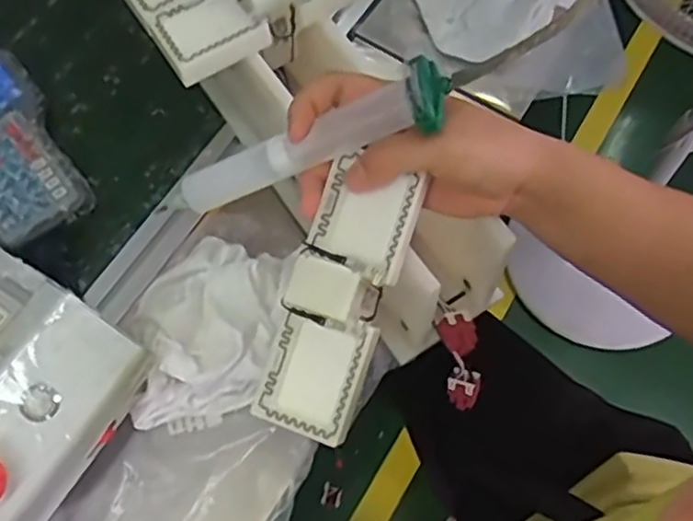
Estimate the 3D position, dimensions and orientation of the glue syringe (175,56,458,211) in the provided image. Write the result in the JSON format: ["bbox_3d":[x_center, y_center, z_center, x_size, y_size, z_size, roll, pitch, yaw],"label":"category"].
[{"bbox_3d":[-0.023,-0.062,0.395,0.171,0.032,0.039,-20,63,22],"label":"glue syringe"}]

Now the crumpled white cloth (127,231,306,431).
[{"bbox_3d":[-0.098,0.050,0.515,0.107,0.073,0.135,1,65,1],"label":"crumpled white cloth"}]

